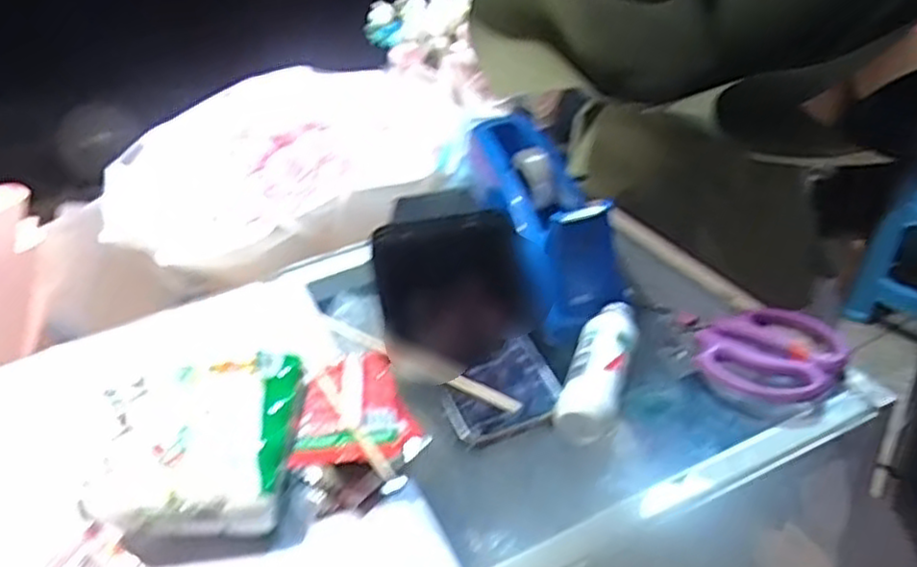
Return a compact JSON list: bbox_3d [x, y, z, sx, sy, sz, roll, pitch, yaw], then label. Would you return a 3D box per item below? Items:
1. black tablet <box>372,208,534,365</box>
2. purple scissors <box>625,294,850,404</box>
[{"bbox_3d":[-0.004,0.004,0.538,0.103,0.105,0.014,-12,6,-7],"label":"black tablet"},{"bbox_3d":[0.189,0.039,0.532,0.153,0.013,0.090,19,42,34],"label":"purple scissors"}]

